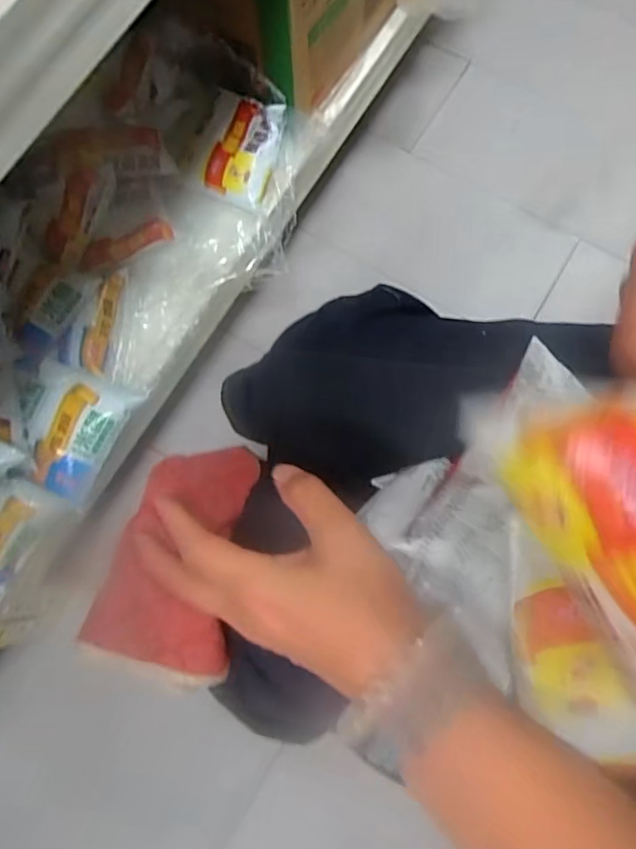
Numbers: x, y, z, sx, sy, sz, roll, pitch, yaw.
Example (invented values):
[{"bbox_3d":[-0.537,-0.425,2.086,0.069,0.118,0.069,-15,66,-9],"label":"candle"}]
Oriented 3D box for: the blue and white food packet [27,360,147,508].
[{"bbox_3d":[-0.253,0.005,0.573,0.096,0.033,0.124,22,79,6],"label":"blue and white food packet"}]

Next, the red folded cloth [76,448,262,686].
[{"bbox_3d":[-0.066,0.064,0.306,0.065,0.056,0.132,15,63,5],"label":"red folded cloth"}]

